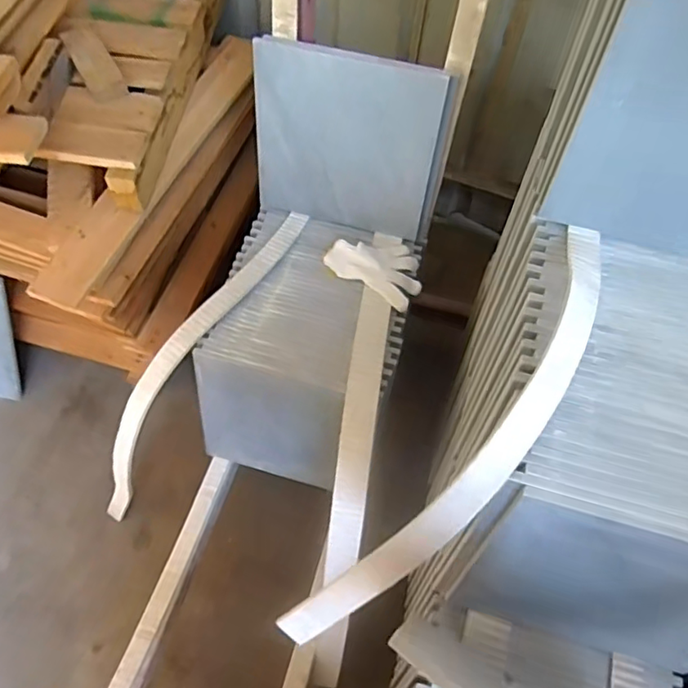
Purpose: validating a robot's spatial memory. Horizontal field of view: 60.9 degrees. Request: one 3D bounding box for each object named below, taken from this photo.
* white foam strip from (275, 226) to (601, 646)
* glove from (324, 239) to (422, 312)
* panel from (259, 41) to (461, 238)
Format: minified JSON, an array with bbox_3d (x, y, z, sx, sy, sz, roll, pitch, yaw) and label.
[{"bbox_3d":[0.137,0.079,0.589,0.037,0.129,0.553,43,78,-22],"label":"white foam strip"},{"bbox_3d":[0.066,-0.146,1.044,0.170,0.030,0.122,33,60,18],"label":"glove"},{"bbox_3d":[0.006,-0.326,0.979,0.306,0.302,0.011,13,51,5],"label":"panel"}]

